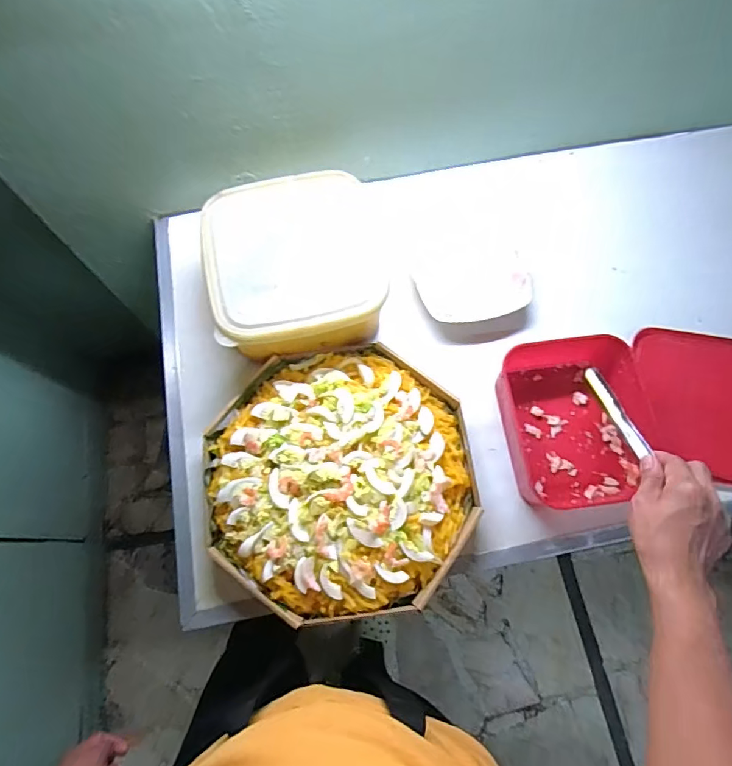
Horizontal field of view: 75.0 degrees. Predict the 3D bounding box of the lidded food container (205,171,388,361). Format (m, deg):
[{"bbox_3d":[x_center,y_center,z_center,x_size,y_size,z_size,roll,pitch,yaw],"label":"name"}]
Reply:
[{"bbox_3d":[-0.080,-0.152,0.615,0.228,0.094,0.230,-10,71,-3],"label":"lidded food container"}]

